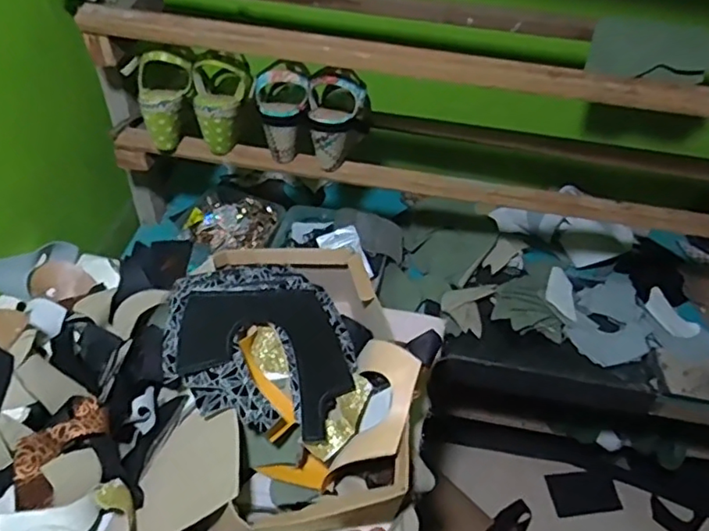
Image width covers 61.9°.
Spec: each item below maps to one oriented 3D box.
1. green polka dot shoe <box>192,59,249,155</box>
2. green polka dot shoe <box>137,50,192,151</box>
[{"bbox_3d":[-0.195,-0.235,0.876,0.076,0.127,0.073,-4,47,-9],"label":"green polka dot shoe"},{"bbox_3d":[-0.277,-0.247,0.875,0.076,0.132,0.072,-8,48,-13],"label":"green polka dot shoe"}]

